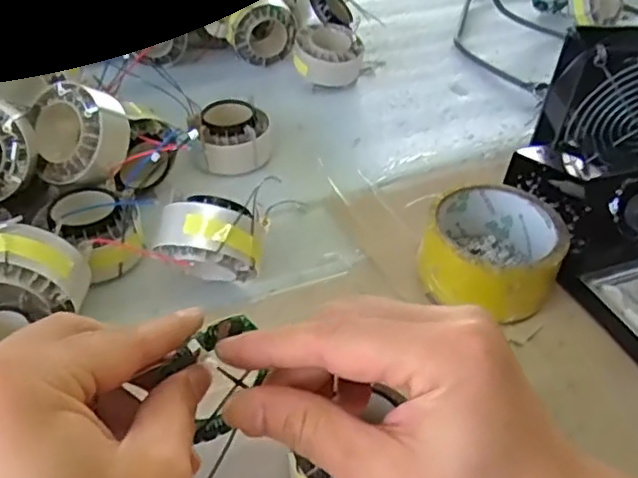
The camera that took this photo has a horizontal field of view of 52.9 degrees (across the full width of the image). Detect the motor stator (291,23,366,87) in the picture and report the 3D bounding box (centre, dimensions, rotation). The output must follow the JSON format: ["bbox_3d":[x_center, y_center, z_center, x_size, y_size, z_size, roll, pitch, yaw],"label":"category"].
[{"bbox_3d":[0.010,-0.178,0.636,0.067,0.048,0.064,6,41,2],"label":"motor stator"}]

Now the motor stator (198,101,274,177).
[{"bbox_3d":[-0.068,-0.083,0.525,0.060,0.039,0.056,0,42,-4],"label":"motor stator"}]

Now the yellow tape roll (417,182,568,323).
[{"bbox_3d":[0.113,0.008,0.418,0.082,0.048,0.087,2,41,-2],"label":"yellow tape roll"}]

